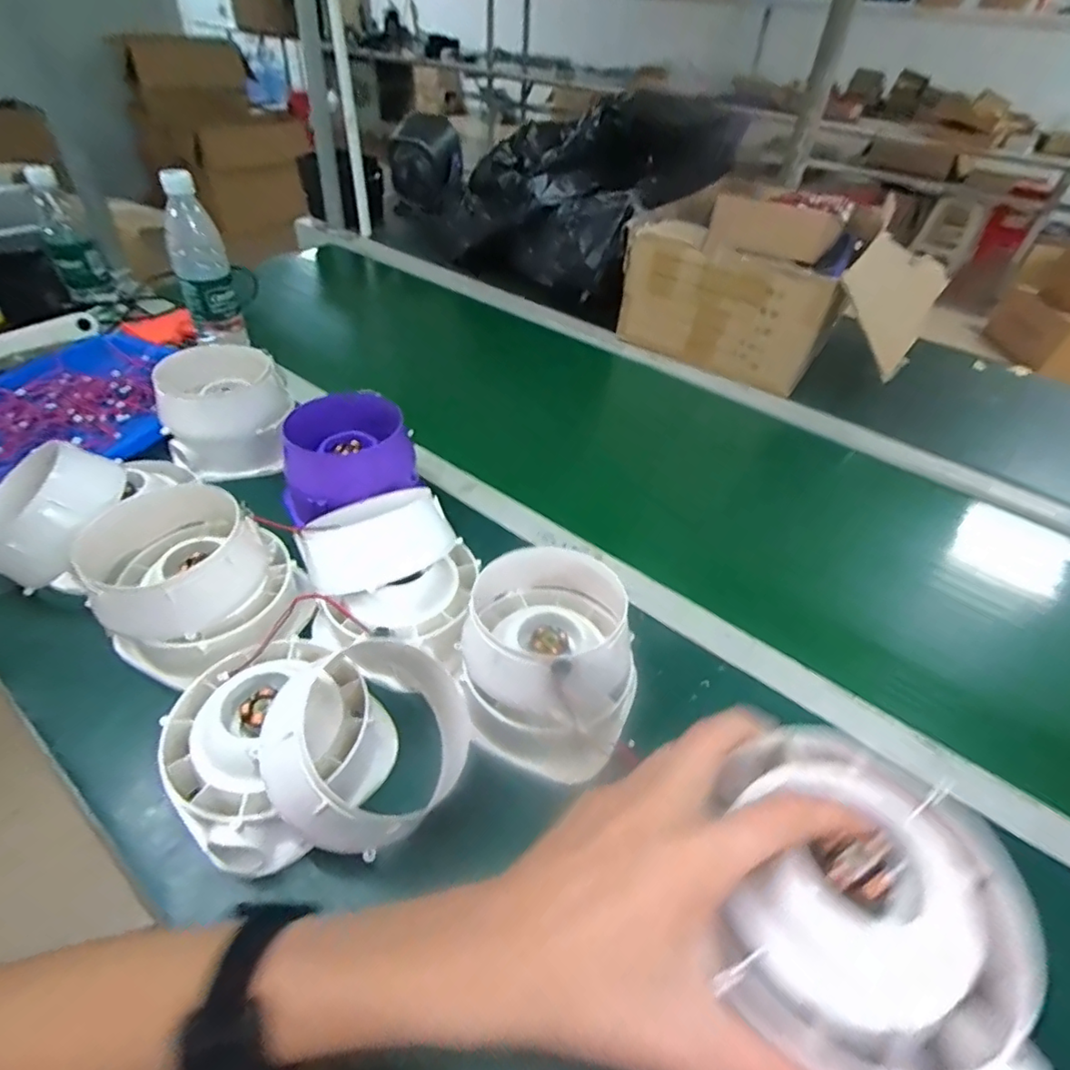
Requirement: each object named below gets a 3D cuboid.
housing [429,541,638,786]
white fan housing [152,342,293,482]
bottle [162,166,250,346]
[{"bbox_3d":[0.007,0.088,0.440,0.149,0.096,0.153,3,44,-3],"label":"housing"},{"bbox_3d":[-0.348,-0.141,0.650,0.131,0.094,0.125,-13,46,-18],"label":"white fan housing"},{"bbox_3d":[-0.448,-0.361,0.770,0.066,0.215,0.071,-15,47,-20],"label":"bottle"}]

